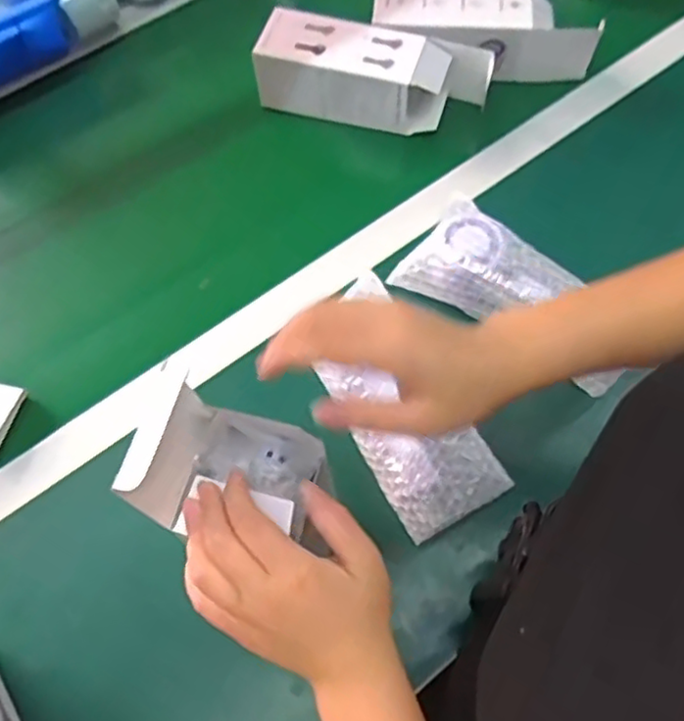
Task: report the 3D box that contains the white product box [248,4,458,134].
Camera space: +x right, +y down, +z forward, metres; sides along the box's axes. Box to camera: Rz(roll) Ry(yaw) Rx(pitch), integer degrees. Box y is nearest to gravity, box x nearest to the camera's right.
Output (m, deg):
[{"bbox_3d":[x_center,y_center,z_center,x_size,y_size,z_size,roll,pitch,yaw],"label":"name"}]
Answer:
[{"bbox_3d":[0.011,-0.295,0.690,0.188,0.076,0.067,15,62,8],"label":"white product box"}]

